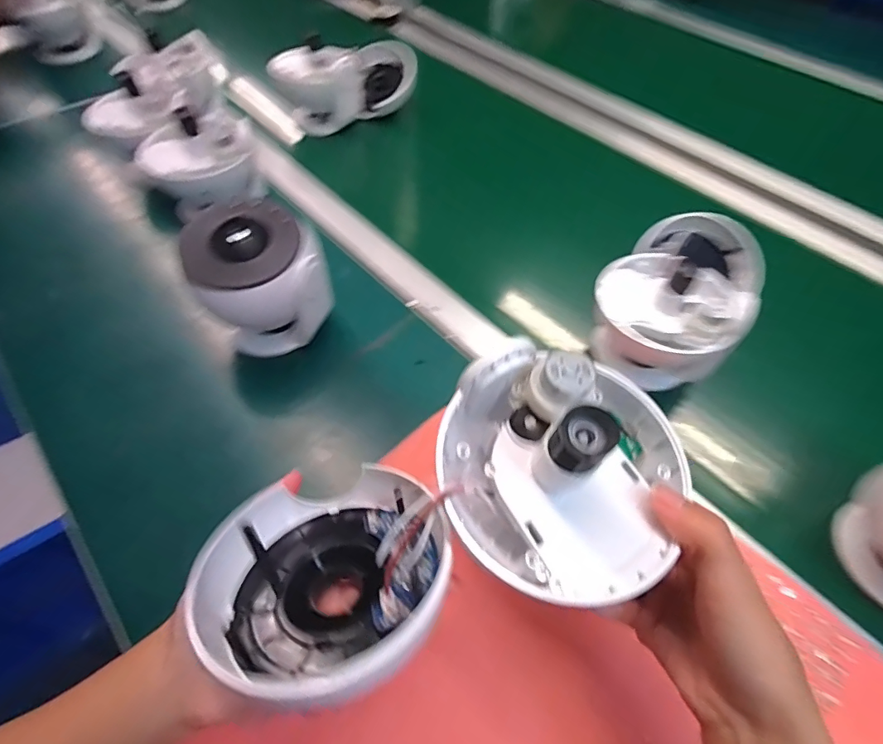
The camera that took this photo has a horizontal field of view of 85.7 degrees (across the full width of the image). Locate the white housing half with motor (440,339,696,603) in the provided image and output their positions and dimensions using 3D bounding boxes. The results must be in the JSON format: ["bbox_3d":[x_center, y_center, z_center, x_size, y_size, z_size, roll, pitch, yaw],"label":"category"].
[{"bbox_3d":[0.058,0.045,0.223,0.115,0.072,0.110,8,55,5],"label":"white housing half with motor"}]

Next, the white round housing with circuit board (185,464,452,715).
[{"bbox_3d":[-0.053,0.095,0.228,0.113,0.079,0.109,0,55,-1],"label":"white round housing with circuit board"}]

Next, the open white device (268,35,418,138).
[{"bbox_3d":[-0.144,-0.426,0.702,0.198,0.102,0.097,-28,63,-20],"label":"open white device"}]

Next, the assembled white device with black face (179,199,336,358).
[{"bbox_3d":[-0.166,-0.082,0.444,0.110,0.116,0.094,-28,63,-20],"label":"assembled white device with black face"}]

